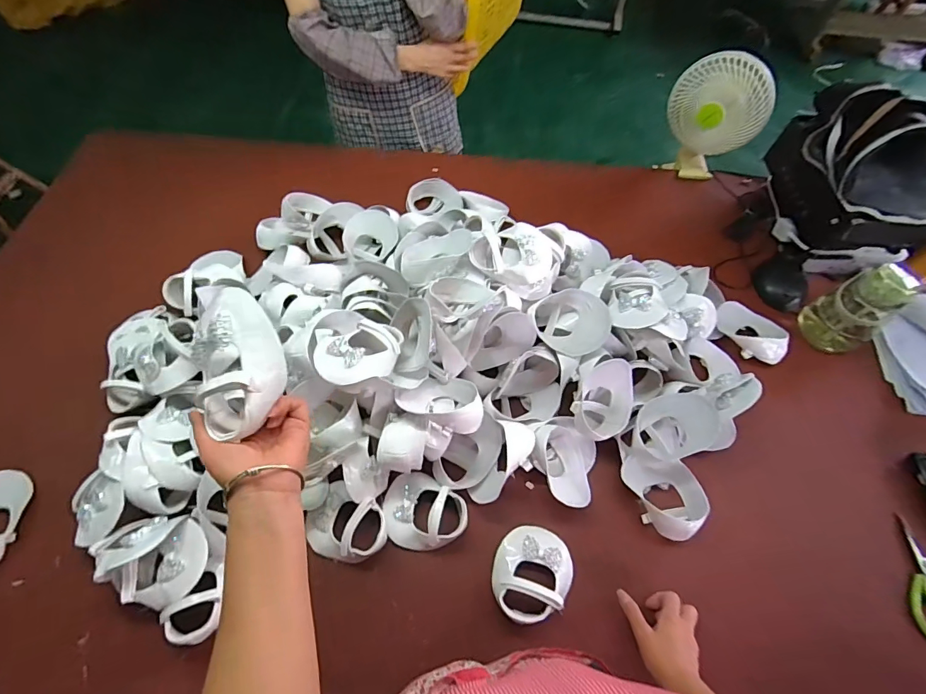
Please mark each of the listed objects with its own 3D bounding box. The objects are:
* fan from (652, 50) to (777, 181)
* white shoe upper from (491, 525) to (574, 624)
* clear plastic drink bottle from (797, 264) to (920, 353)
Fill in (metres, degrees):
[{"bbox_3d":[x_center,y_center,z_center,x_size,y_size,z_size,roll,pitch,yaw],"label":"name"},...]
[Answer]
[{"bbox_3d":[0.587,-0.532,1.036,0.213,0.287,0.122,24,62,12],"label":"fan"},{"bbox_3d":[0.107,0.350,0.676,0.118,0.056,0.133,21,62,11],"label":"white shoe upper"},{"bbox_3d":[0.787,-0.076,0.871,0.119,0.188,0.114,-24,63,-14],"label":"clear plastic drink bottle"}]

